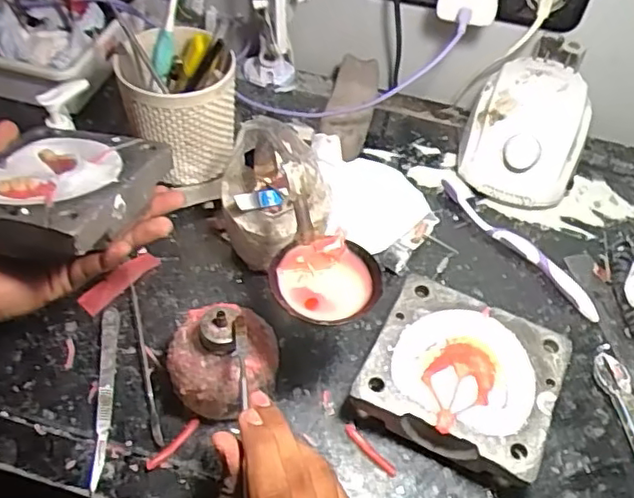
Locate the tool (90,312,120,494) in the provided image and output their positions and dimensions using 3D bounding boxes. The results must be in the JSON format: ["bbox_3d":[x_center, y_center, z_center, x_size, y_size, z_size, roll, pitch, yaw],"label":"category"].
[{"bbox_3d":[-0.152,0.102,0.450,0.012,0.004,0.133,-1,56,-10],"label":"tool"}]

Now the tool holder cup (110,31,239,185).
[{"bbox_3d":[-0.125,-0.126,0.554,0.094,0.104,0.100,-29,59,-26],"label":"tool holder cup"}]

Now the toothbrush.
[{"bbox_3d":[0.180,-0.004,0.562,0.020,0.014,0.178,-31,60,-27],"label":"toothbrush"}]

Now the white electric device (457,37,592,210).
[{"bbox_3d":[0.201,-0.121,0.611,0.106,0.084,0.147,16,51,8],"label":"white electric device"}]

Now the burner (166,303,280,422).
[{"bbox_3d":[-0.065,0.078,0.432,0.072,0.075,0.066,3,51,-3],"label":"burner"}]

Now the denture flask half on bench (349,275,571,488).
[{"bbox_3d":[0.104,0.094,0.456,0.125,0.043,0.115,24,53,14],"label":"denture flask half on bench"}]

